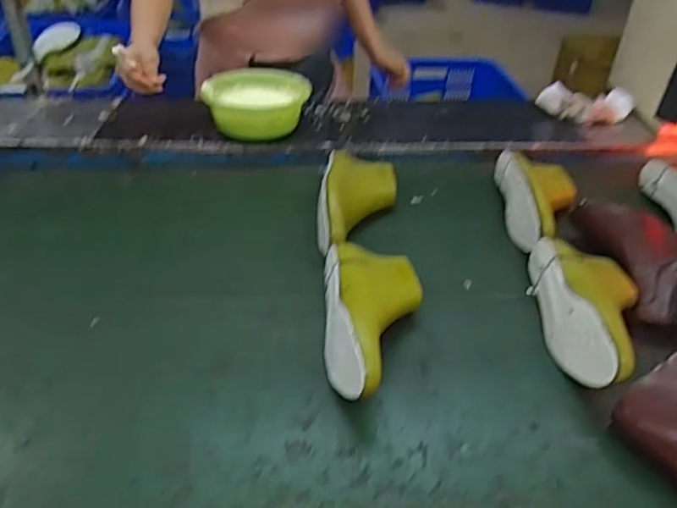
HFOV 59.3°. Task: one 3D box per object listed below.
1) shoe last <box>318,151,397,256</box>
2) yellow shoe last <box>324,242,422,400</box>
[{"bbox_3d":[0.029,-0.082,0.906,0.114,0.076,0.248,5,38,4],"label":"shoe last"},{"bbox_3d":[0.045,0.075,0.706,0.120,0.083,0.244,0,38,-2],"label":"yellow shoe last"}]

